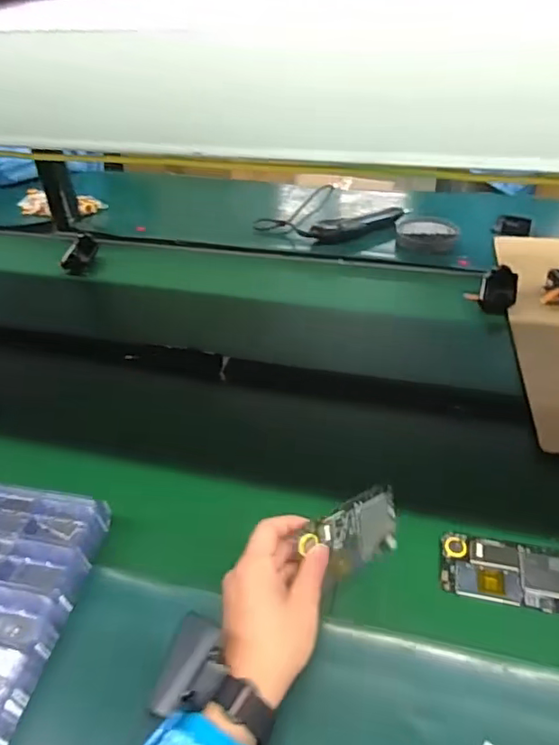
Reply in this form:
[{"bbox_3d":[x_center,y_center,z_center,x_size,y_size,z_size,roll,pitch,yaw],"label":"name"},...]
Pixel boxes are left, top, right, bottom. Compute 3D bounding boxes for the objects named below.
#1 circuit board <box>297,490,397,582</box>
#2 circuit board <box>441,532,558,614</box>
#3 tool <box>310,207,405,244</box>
[{"bbox_3d":[0.067,0.151,0.512,0.111,0.063,0.008,-11,8,-34],"label":"circuit board"},{"bbox_3d":[0.219,0.192,0.530,0.122,0.005,0.065,7,43,15],"label":"circuit board"},{"bbox_3d":[0.154,-0.281,1.062,0.192,0.040,0.044,-16,40,-10],"label":"tool"}]

